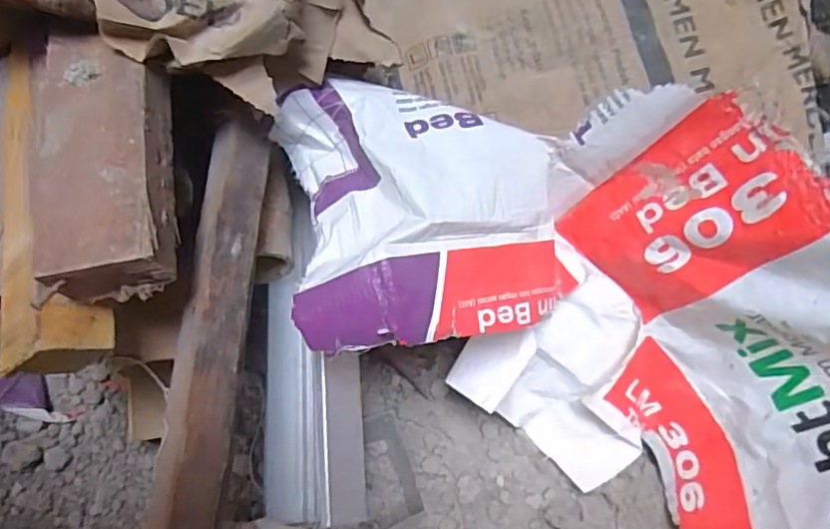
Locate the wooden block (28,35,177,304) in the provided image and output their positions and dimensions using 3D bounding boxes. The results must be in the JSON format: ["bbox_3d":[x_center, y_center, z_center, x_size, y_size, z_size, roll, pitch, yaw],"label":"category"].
[{"bbox_3d":[-0.165,-0.057,0.304,0.066,0.034,0.146,-13,73,-8],"label":"wooden block"}]

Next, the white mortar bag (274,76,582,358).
[{"bbox_3d":[0.009,-0.034,0.361,0.180,0.054,0.170,-6,68,-6],"label":"white mortar bag"}]

